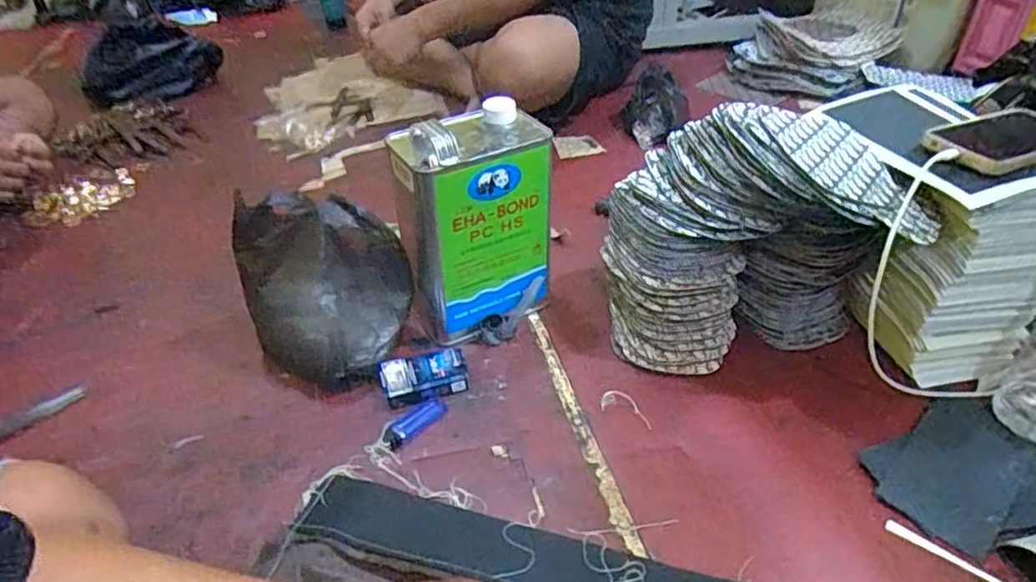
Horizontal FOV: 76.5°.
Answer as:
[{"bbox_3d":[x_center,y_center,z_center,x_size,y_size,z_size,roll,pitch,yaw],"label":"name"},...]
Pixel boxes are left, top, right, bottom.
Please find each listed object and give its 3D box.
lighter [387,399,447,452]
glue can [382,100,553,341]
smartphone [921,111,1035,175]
[{"bbox_3d":[-0.109,0.141,0.703,0.024,0.011,0.076,27,49,36],"label":"lighter"},{"bbox_3d":[-0.050,-0.075,0.787,0.159,0.253,0.107,-22,42,-23],"label":"glue can"},{"bbox_3d":[0.481,-0.150,0.645,0.161,0.013,0.087,-17,46,-19],"label":"smartphone"}]

